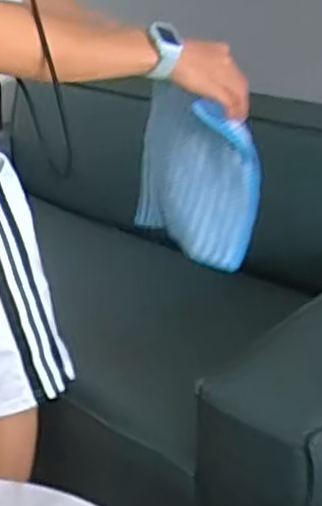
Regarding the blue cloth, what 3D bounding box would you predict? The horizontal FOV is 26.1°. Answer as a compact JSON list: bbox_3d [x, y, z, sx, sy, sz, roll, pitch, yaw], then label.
[{"bbox_3d":[0.044,-0.117,0.993,0.071,0.213,0.233,-14,27,-24],"label":"blue cloth"}]

